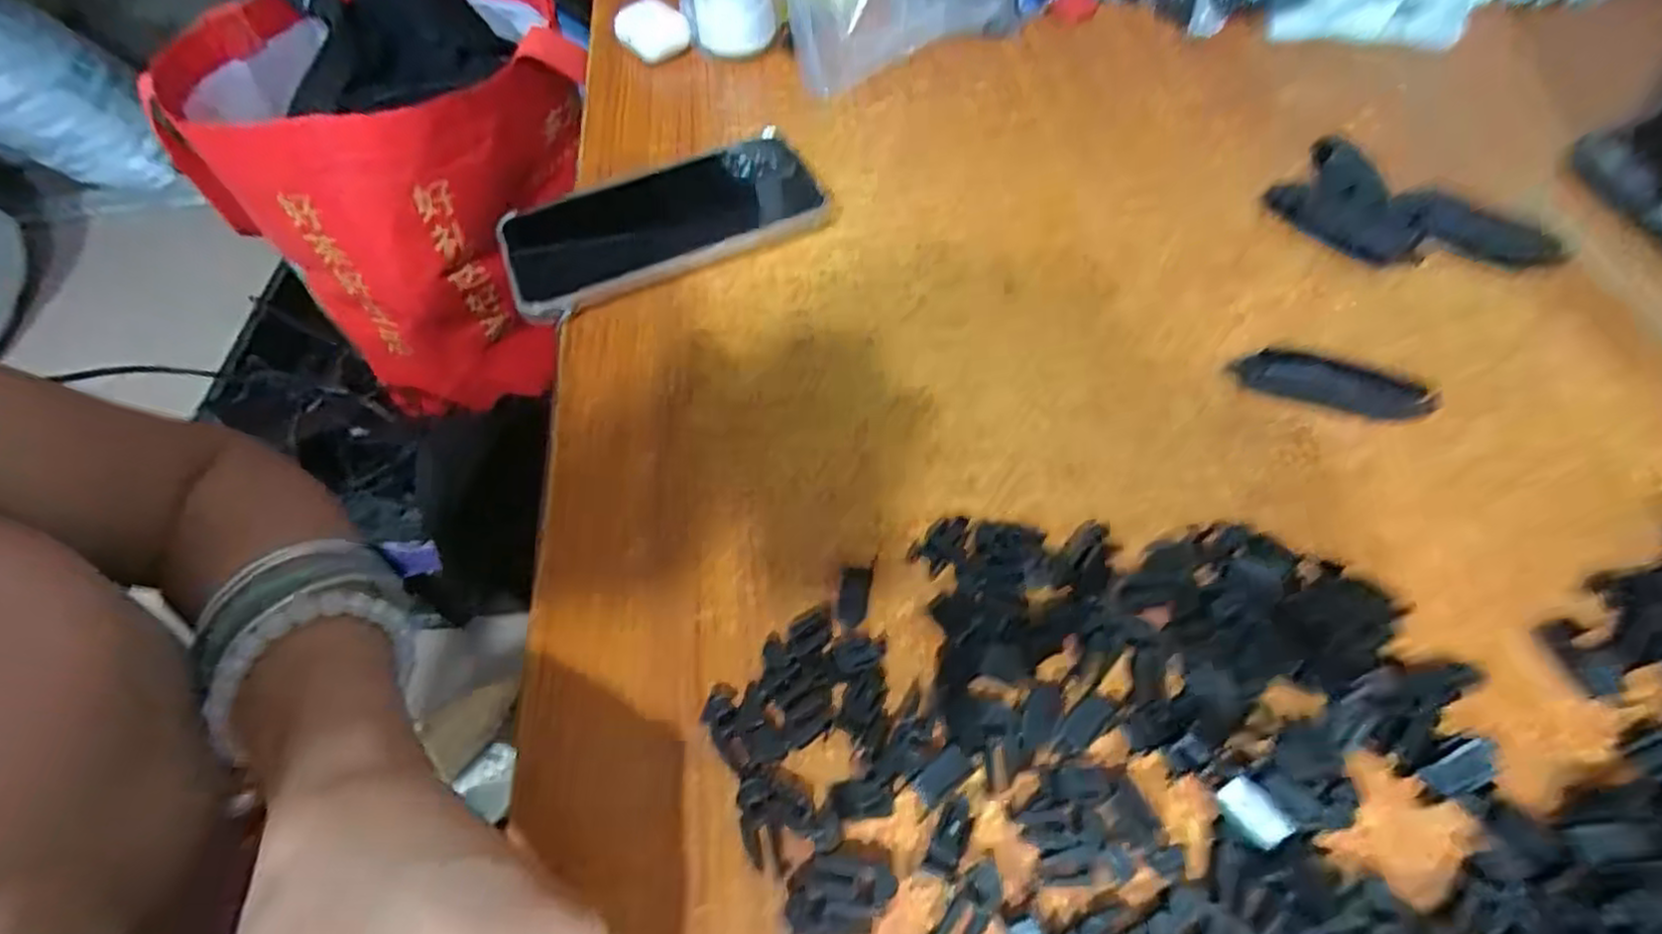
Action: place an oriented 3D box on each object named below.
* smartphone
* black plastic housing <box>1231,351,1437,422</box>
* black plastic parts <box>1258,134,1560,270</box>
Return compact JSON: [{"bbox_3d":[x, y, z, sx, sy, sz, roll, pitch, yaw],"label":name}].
[{"bbox_3d":[-0.091,-0.131,0.379,0.161,0.016,0.083,-23,59,-12],"label":"smartphone"},{"bbox_3d":[0.214,-0.034,0.303,0.074,0.015,0.015,19,59,14],"label":"black plastic housing"},{"bbox_3d":[0.288,-0.123,0.356,0.068,0.016,0.118,-40,64,-21],"label":"black plastic parts"}]

